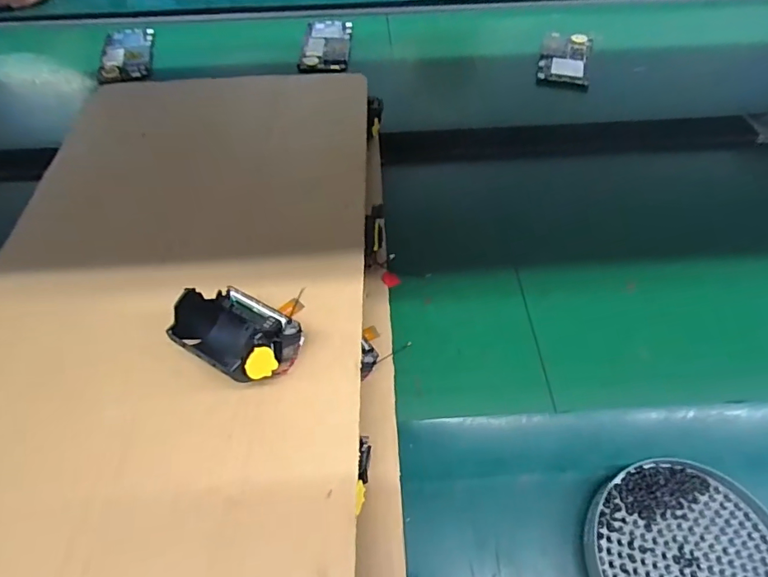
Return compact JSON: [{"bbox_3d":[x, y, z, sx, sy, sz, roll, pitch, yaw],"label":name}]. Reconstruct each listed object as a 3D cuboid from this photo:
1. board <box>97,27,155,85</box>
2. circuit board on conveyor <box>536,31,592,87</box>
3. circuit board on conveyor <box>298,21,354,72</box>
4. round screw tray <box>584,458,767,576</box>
[{"bbox_3d":[-0.345,-0.317,0.634,0.063,0.016,0.134,-10,56,-7],"label":"board"},{"bbox_3d":[0.244,-0.312,0.634,0.064,0.022,0.125,14,57,9],"label":"circuit board on conveyor"},{"bbox_3d":[-0.078,-0.338,0.648,0.064,0.012,0.129,3,55,2],"label":"circuit board on conveyor"},{"bbox_3d":[0.184,0.165,0.282,0.116,0.014,0.111,0,55,0],"label":"round screw tray"}]

